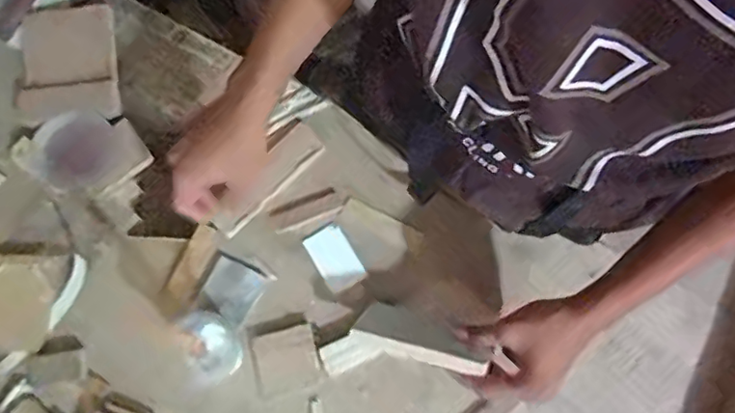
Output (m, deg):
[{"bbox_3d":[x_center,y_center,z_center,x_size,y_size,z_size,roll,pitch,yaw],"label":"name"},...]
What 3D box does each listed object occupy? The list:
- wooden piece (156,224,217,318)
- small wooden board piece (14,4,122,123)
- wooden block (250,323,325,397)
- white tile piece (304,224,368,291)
[{"bbox_3d":[-0.199,0.071,0.624,0.035,0.005,0.104,24,82,10],"label":"wooden piece"},{"bbox_3d":[-0.363,-0.173,0.672,0.121,0.012,0.138,-6,74,-4],"label":"small wooden board piece"},{"bbox_3d":[-0.087,0.164,0.601,0.066,0.006,0.064,-14,75,-6],"label":"wooden block"},{"bbox_3d":[-0.037,0.058,0.640,0.046,0.004,0.072,-30,77,-10],"label":"white tile piece"}]

